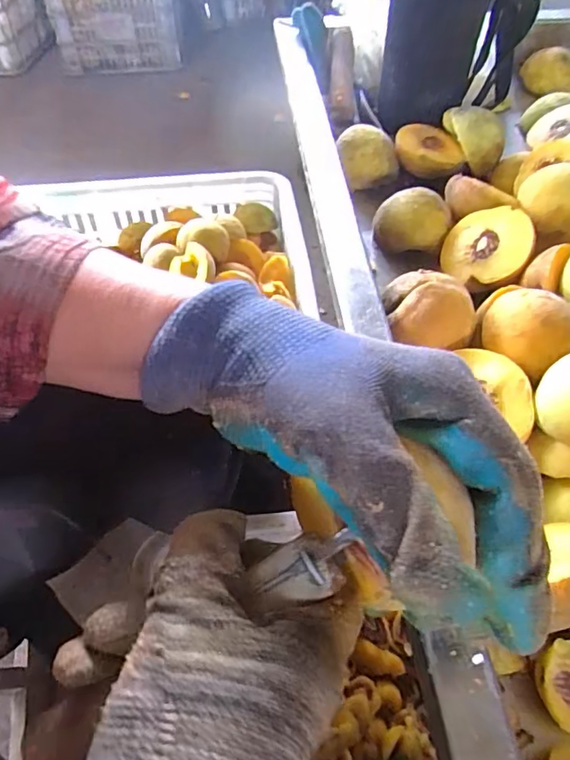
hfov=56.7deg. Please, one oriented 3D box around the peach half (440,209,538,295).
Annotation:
[{"bbox_3d":[0.155,-0.096,0.403,0.065,0.027,0.065,2,71,36],"label":"peach half"}]

